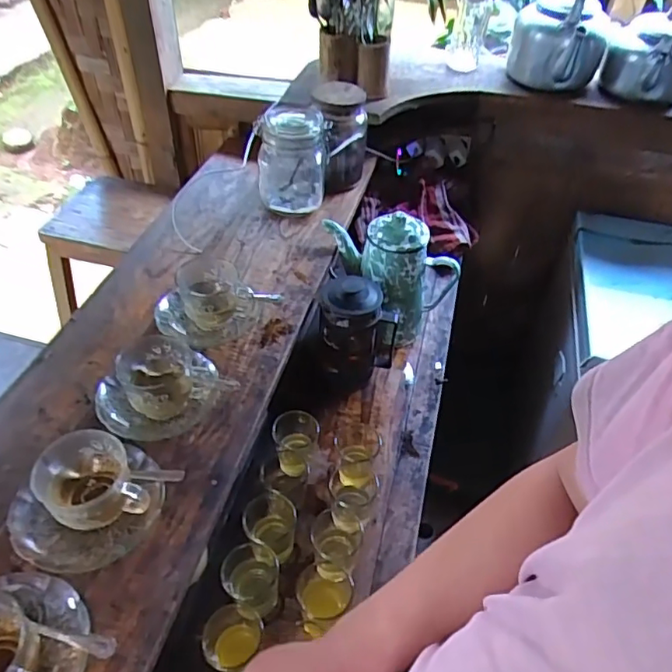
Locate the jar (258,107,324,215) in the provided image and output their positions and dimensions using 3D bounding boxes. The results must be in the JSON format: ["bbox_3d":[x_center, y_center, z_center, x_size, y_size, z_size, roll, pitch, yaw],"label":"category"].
[{"bbox_3d":[-0.078,-0.313,0.963,0.111,0.147,0.129,-1,45,-5],"label":"jar"}]

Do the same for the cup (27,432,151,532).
[{"bbox_3d":[-0.238,0.140,0.537,0.089,0.062,0.082,2,45,-2],"label":"cup"}]

